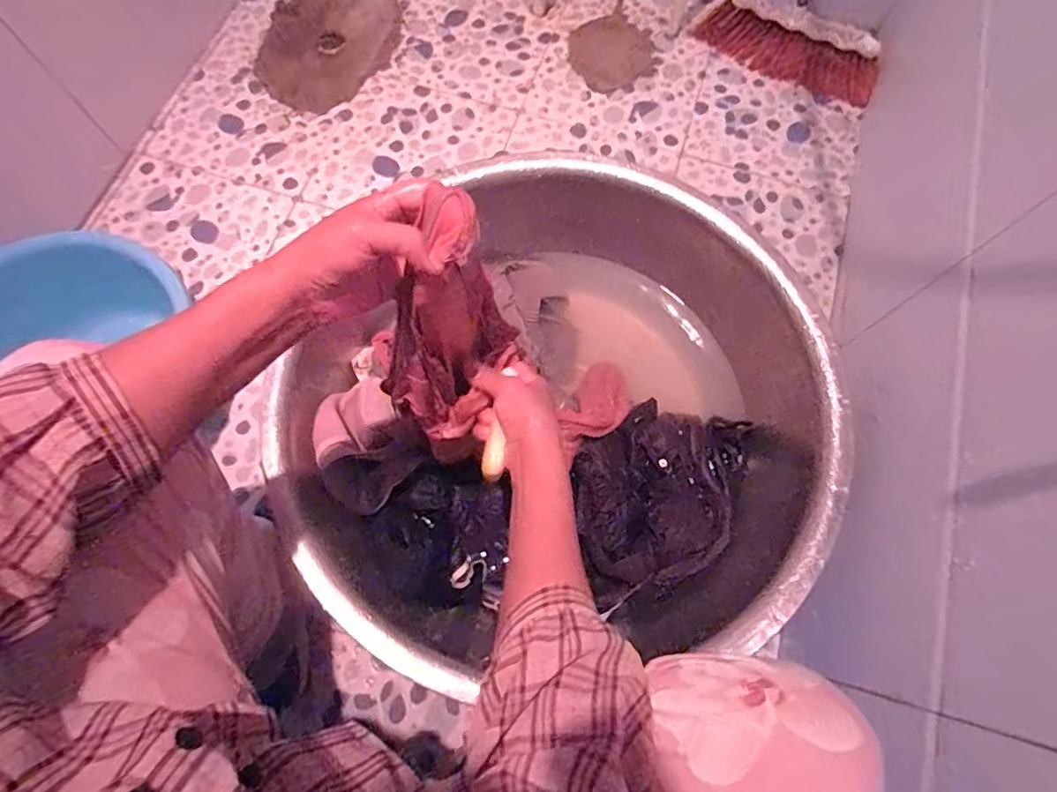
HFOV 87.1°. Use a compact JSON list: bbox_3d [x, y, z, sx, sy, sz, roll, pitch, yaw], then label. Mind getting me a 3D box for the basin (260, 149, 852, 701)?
[{"bbox_3d":[0.047,0.041,0.730,0.605,0.214,0.637,0,72,0],"label":"basin"}]

